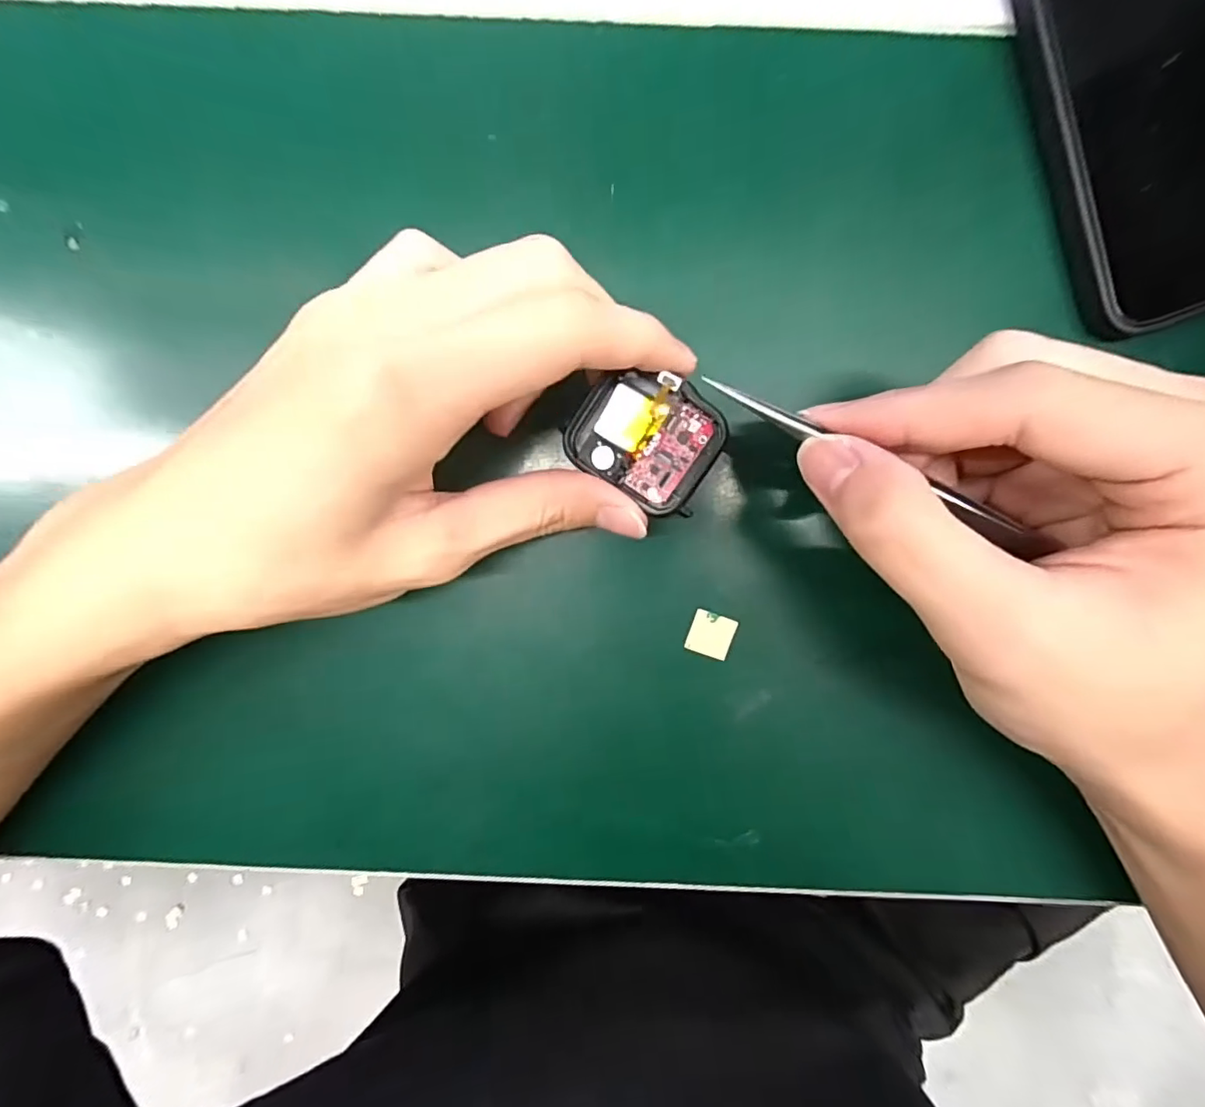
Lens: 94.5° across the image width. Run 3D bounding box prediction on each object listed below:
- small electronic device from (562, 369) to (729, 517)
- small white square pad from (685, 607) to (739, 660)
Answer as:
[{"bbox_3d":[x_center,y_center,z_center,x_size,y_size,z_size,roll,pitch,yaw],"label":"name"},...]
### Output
[{"bbox_3d":[0.014,-0.036,0.169,0.043,0.009,0.036,33,98,-3],"label":"small electronic device"},{"bbox_3d":[0.039,0.030,0.202,0.016,0.004,0.015,19,95,-2],"label":"small white square pad"}]

